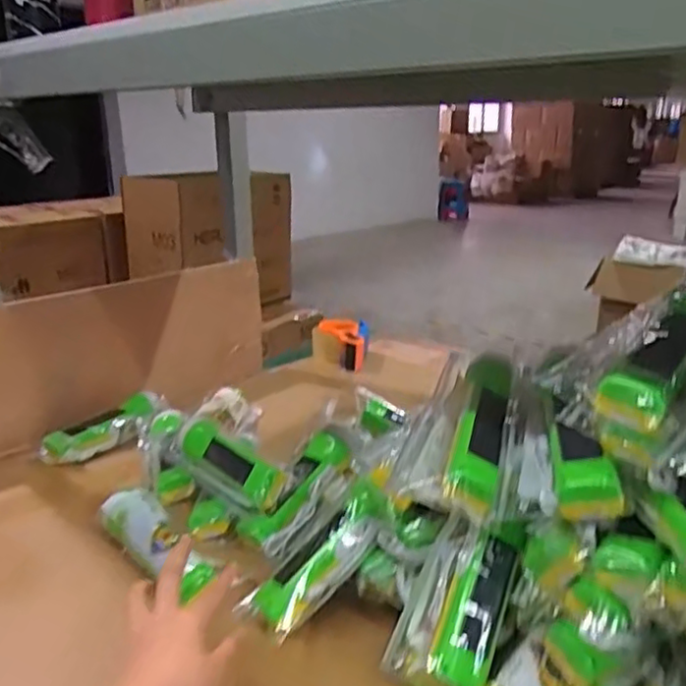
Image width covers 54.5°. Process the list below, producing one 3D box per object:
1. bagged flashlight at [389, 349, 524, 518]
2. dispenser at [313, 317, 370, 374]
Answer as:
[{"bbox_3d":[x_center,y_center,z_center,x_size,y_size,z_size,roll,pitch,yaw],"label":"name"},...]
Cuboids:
[{"bbox_3d":[0.103,0.064,0.569,0.082,0.030,0.188,5,35,18],"label":"bagged flashlight"},{"bbox_3d":[-0.004,0.005,1.291,0.111,0.072,0.145,-1,18,0],"label":"dispenser"}]

